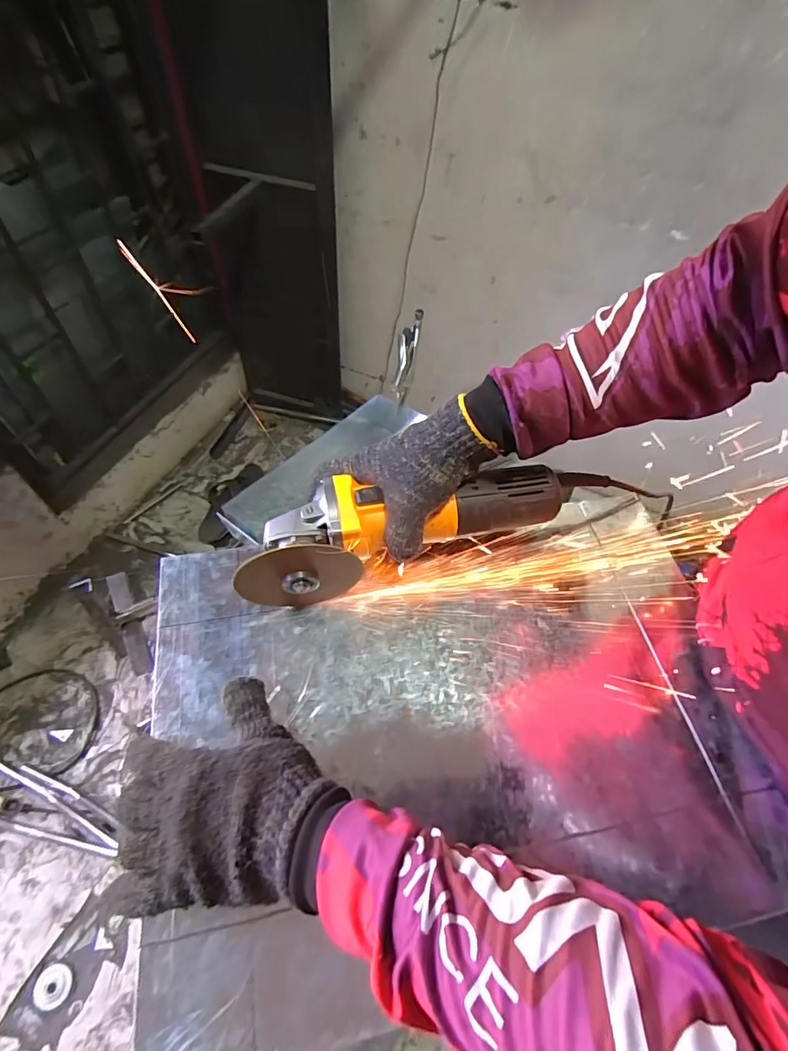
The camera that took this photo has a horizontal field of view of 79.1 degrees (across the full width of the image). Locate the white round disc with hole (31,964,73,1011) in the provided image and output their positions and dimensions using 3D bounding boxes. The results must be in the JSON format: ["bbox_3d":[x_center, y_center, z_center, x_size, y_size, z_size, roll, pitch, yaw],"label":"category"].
[{"bbox_3d":[-0.596,0.807,0.835,0.060,0.011,0.057,1,54,-1],"label":"white round disc with hole"}]

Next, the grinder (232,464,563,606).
[{"bbox_3d":[0.008,0.005,0.429,0.283,0.087,0.077,-13,56,-12],"label":"grinder"}]

